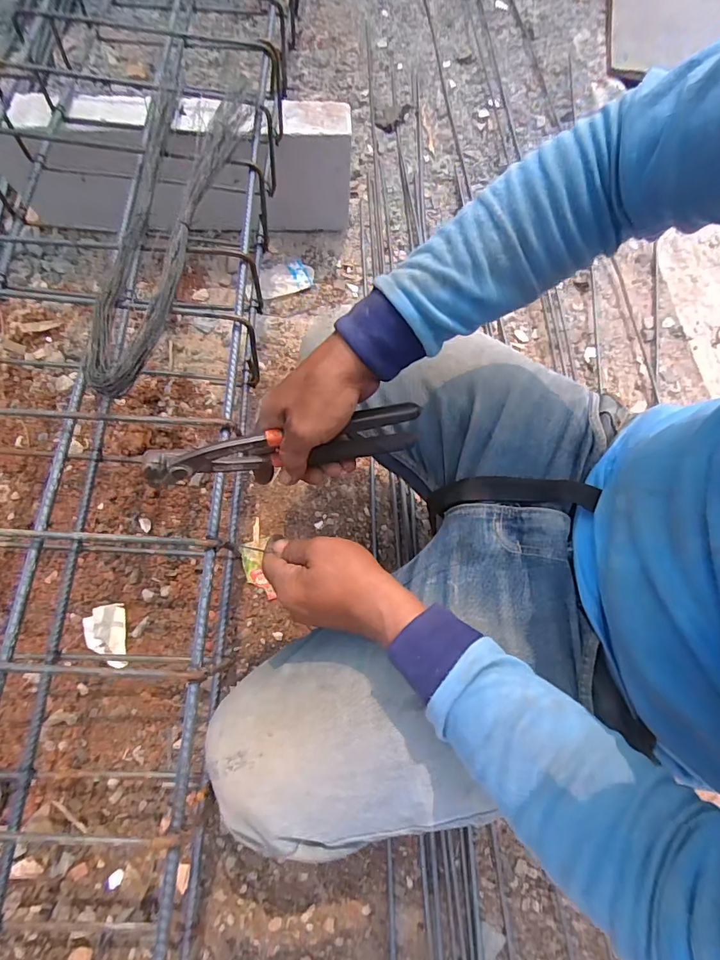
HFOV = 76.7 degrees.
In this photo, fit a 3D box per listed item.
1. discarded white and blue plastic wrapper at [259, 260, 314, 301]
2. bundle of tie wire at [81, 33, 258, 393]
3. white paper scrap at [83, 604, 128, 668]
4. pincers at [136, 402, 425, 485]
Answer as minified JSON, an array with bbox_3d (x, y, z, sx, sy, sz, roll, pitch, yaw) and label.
[{"bbox_3d":[-0.144,-0.389,0.875,0.109,0.012,0.071,-22,72,-10],"label":"discarded white and blue plastic wrapper"},{"bbox_3d":[-0.214,-0.302,0.521,0.105,0.062,0.472,2,69,-1],"label":"bundle of tie wire"},{"bbox_3d":[-0.348,0.215,0.621,0.057,0.012,0.084,-13,70,-7],"label":"white paper scrap"},{"bbox_3d":[-0.060,-0.028,0.374,0.220,0.040,0.024,-9,70,-8],"label":"pincers"}]

